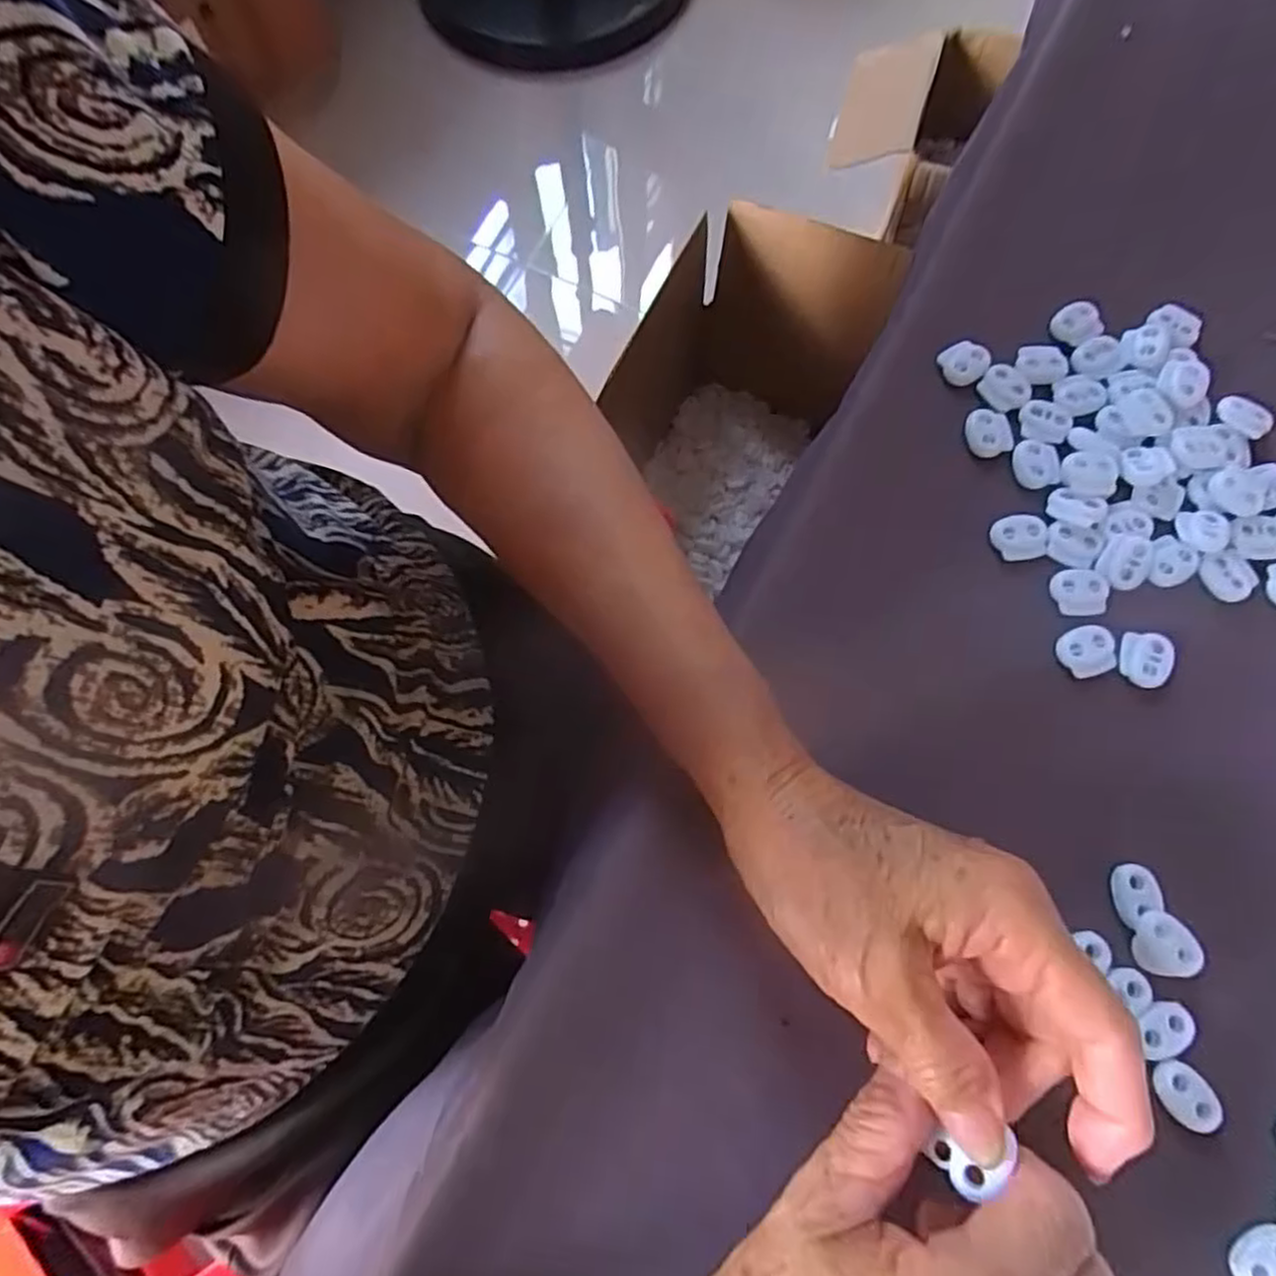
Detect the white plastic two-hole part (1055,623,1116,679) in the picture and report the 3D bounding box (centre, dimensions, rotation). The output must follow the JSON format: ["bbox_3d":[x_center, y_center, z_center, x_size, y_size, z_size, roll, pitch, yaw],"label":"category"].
[{"bbox_3d":[0.179,0.005,0.299,0.021,0.004,0.020,-18,73,-4],"label":"white plastic two-hole part"}]

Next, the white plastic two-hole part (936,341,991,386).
[{"bbox_3d":[0.148,-0.125,0.340,0.019,0.007,0.019,0,72,1],"label":"white plastic two-hole part"}]

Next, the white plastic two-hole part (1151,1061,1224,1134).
[{"bbox_3d":[0.184,0.153,0.251,0.015,0.004,0.024,-34,75,-9],"label":"white plastic two-hole part"}]

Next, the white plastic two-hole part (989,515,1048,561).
[{"bbox_3d":[0.160,-0.042,0.314,0.022,0.004,0.018,-13,73,-2],"label":"white plastic two-hole part"}]

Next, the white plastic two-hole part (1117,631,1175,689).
[{"bbox_3d":[0.200,0.008,0.295,0.020,0.004,0.021,15,73,6],"label":"white plastic two-hole part"}]

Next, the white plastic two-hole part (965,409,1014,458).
[{"bbox_3d":[0.154,-0.090,0.329,0.020,0.005,0.021,0,72,1],"label":"white plastic two-hole part"}]

